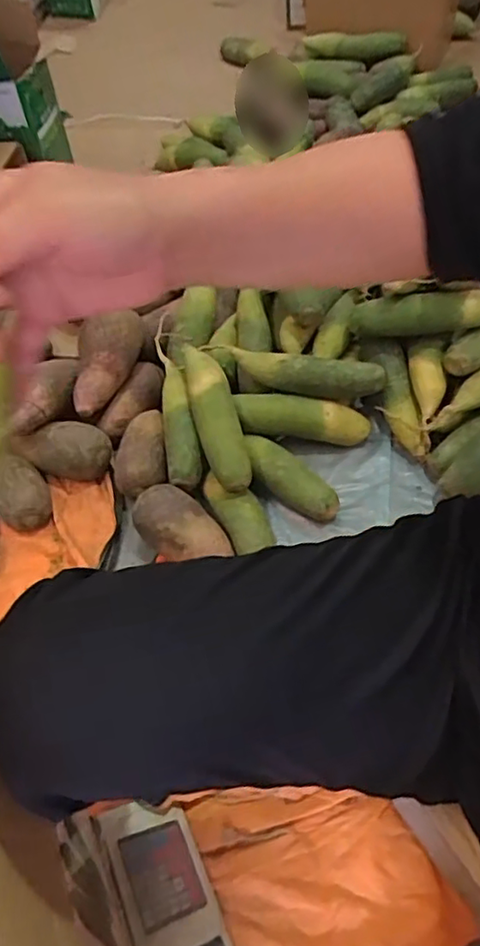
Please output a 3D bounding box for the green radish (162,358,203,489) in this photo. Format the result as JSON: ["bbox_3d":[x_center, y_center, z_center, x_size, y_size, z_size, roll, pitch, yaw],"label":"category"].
[{"bbox_3d":[-0.084,-0.074,0.858,0.048,0.050,0.194,-9,55,-1],"label":"green radish"}]

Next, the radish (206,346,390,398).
[{"bbox_3d":[0.080,-0.142,0.869,0.240,0.055,0.053,13,58,14],"label":"radish"}]

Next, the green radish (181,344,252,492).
[{"bbox_3d":[-0.033,-0.082,0.820,0.057,0.050,0.202,-12,55,-4],"label":"green radish"}]

